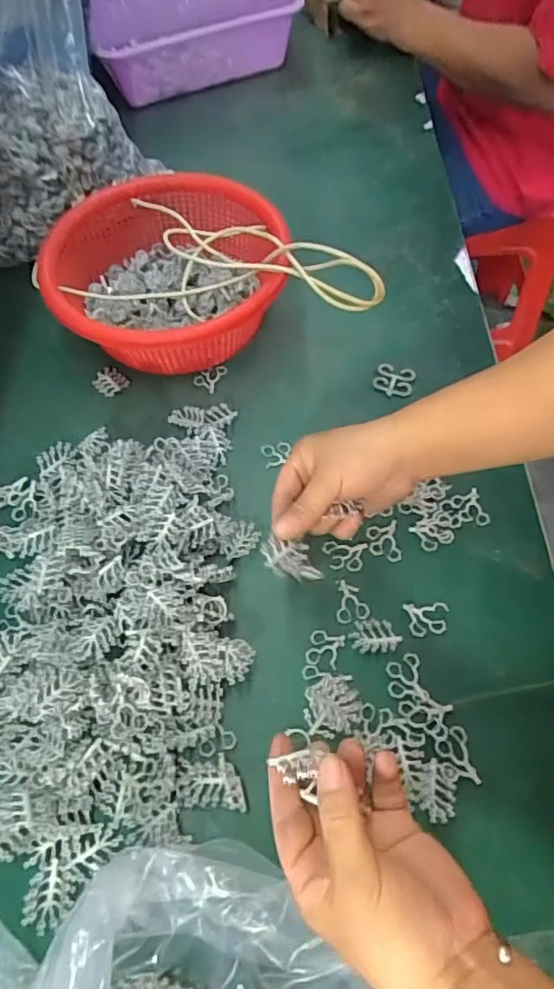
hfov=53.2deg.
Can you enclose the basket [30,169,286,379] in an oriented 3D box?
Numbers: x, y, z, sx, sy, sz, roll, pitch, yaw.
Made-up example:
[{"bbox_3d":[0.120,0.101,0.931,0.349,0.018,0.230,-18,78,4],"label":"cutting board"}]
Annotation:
[{"bbox_3d":[-0.104,-0.208,0.536,0.221,0.103,0.214,0,62,1],"label":"basket"}]

